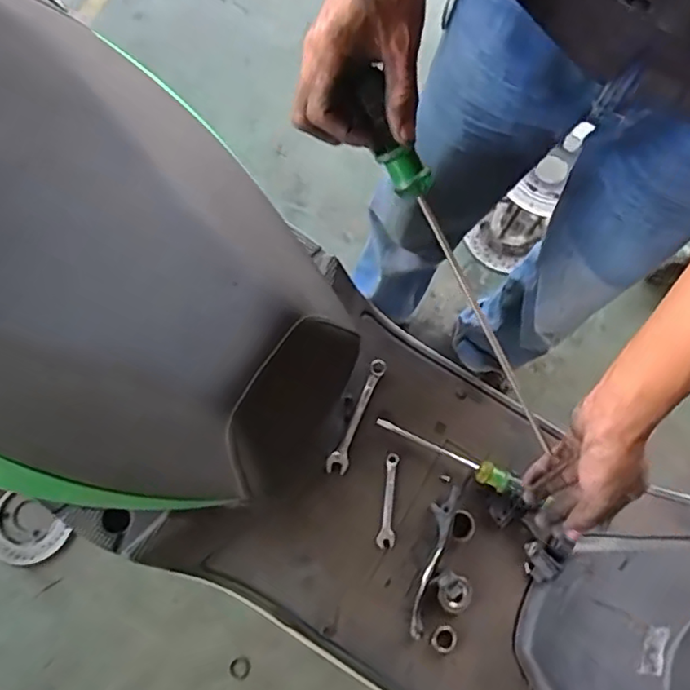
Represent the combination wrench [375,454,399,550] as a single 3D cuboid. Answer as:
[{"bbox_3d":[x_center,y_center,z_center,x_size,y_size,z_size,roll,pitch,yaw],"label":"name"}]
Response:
[{"bbox_3d":[0.059,0.206,0.805,0.023,0.007,0.119,8,74,2],"label":"combination wrench"}]

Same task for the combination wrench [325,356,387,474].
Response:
[{"bbox_3d":[0.018,0.096,0.824,0.027,0.013,0.164,24,76,6],"label":"combination wrench"}]

